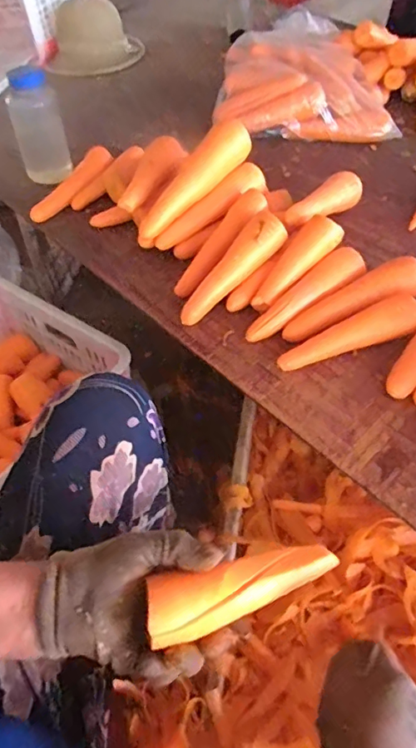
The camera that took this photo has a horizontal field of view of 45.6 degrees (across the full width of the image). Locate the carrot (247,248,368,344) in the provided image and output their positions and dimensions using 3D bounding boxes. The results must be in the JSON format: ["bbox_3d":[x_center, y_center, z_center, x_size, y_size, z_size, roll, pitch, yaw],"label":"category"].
[{"bbox_3d":[0.129,-0.103,0.647,0.190,0.040,0.046,-31,56,-21],"label":"carrot"}]

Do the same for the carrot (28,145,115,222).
[{"bbox_3d":[-0.224,-0.319,0.825,0.034,0.041,0.198,26,57,22],"label":"carrot"}]

